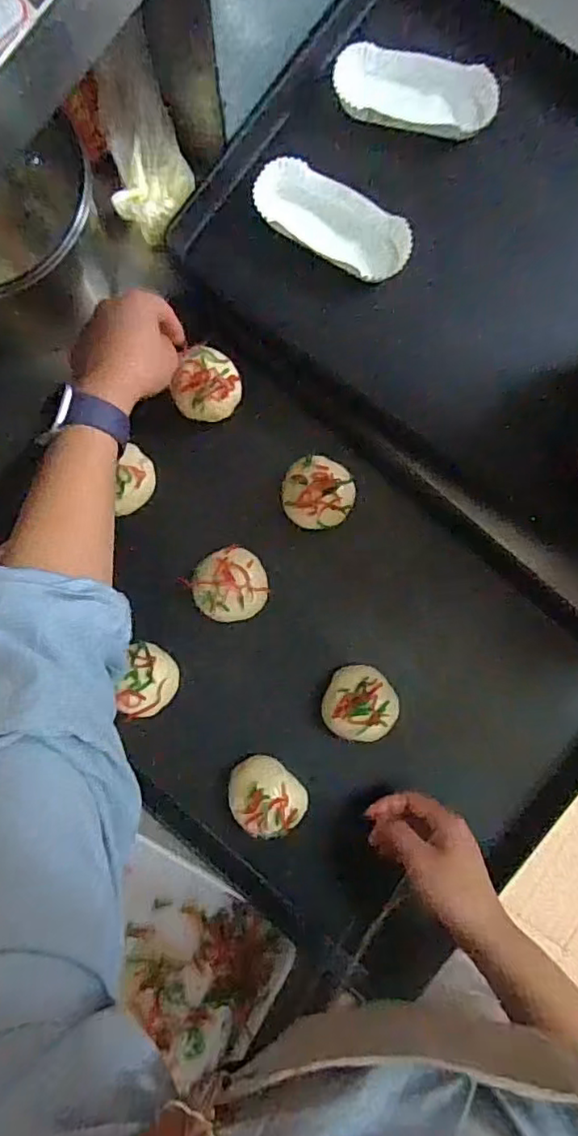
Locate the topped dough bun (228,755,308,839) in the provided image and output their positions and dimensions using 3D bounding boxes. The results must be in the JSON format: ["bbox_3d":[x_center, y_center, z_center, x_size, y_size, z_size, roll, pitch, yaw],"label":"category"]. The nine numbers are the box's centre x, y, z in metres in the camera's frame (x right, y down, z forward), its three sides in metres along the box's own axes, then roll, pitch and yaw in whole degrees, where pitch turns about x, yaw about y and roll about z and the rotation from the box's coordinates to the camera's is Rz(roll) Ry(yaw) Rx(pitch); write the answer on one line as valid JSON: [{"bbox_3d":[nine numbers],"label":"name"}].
[{"bbox_3d":[-0.022,0.211,0.533,0.074,0.043,0.062,40,86,0],"label":"topped dough bun"}]

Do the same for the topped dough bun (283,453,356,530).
[{"bbox_3d":[0.028,-0.073,0.548,0.065,0.027,0.069,0,86,-2],"label":"topped dough bun"}]

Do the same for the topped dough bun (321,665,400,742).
[{"bbox_3d":[0.065,0.125,0.529,0.065,0.026,0.064,0,86,-2],"label":"topped dough bun"}]

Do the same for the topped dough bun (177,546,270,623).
[{"bbox_3d":[-0.053,0.016,0.540,0.069,0.021,0.068,0,86,-2],"label":"topped dough bun"}]

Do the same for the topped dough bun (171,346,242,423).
[{"bbox_3d":[-0.076,-0.174,0.554,0.059,0.022,0.065,22,87,-4],"label":"topped dough bun"}]

